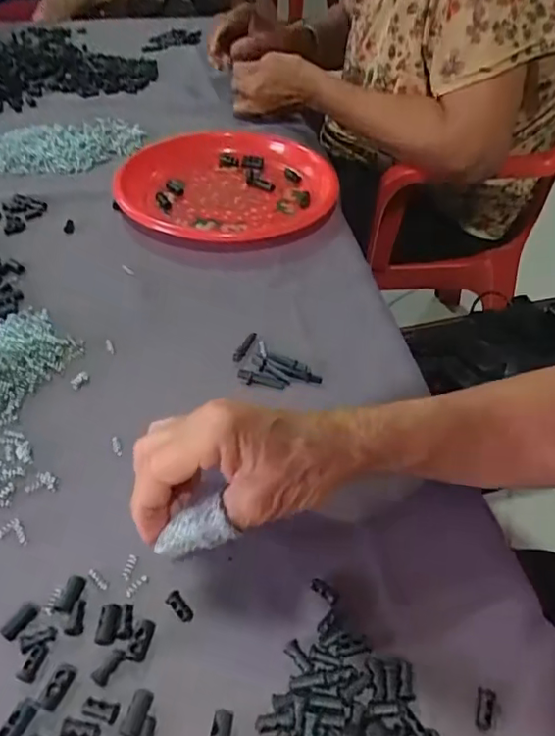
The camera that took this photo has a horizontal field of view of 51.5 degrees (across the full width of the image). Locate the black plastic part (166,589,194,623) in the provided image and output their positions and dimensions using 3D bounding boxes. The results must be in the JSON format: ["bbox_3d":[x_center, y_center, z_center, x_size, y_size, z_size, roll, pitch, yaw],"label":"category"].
[{"bbox_3d":[-0.052,0.125,0.302,0.008,0.008,0.019,-28,53,-28],"label":"black plastic part"}]

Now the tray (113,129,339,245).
[{"bbox_3d":[-0.052,-0.198,0.611,0.220,0.030,0.207,-4,45,-7],"label":"tray"}]

